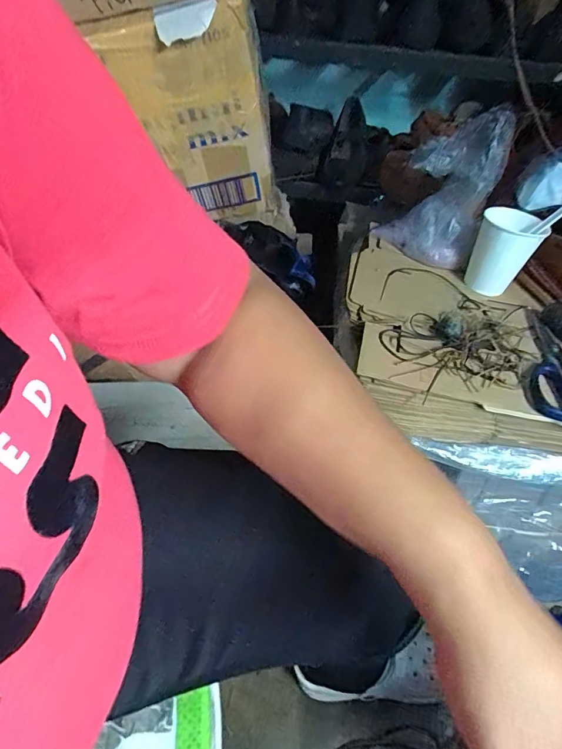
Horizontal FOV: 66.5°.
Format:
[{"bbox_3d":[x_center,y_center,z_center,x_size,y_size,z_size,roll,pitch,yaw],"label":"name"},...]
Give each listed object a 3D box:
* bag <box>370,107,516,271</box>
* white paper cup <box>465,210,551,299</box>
[{"bbox_3d":[0.200,-0.241,0.549,0.130,0.164,0.107,18,43,14],"label":"bag"},{"bbox_3d":[0.270,-0.149,0.523,0.067,0.084,0.078,26,46,22],"label":"white paper cup"}]

